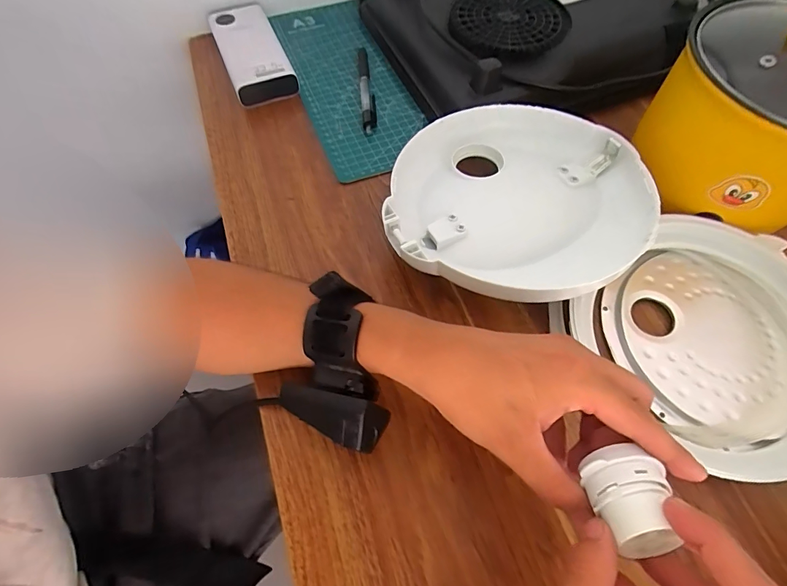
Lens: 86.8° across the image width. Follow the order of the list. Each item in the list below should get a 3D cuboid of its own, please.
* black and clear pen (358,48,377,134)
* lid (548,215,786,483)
[{"bbox_3d":[-0.029,-0.223,0.455,0.016,0.012,0.132,-4,62,-4],"label":"black and clear pen"},{"bbox_3d":[0.244,0.029,0.320,0.182,0.032,0.180,1,62,-1],"label":"lid"}]

